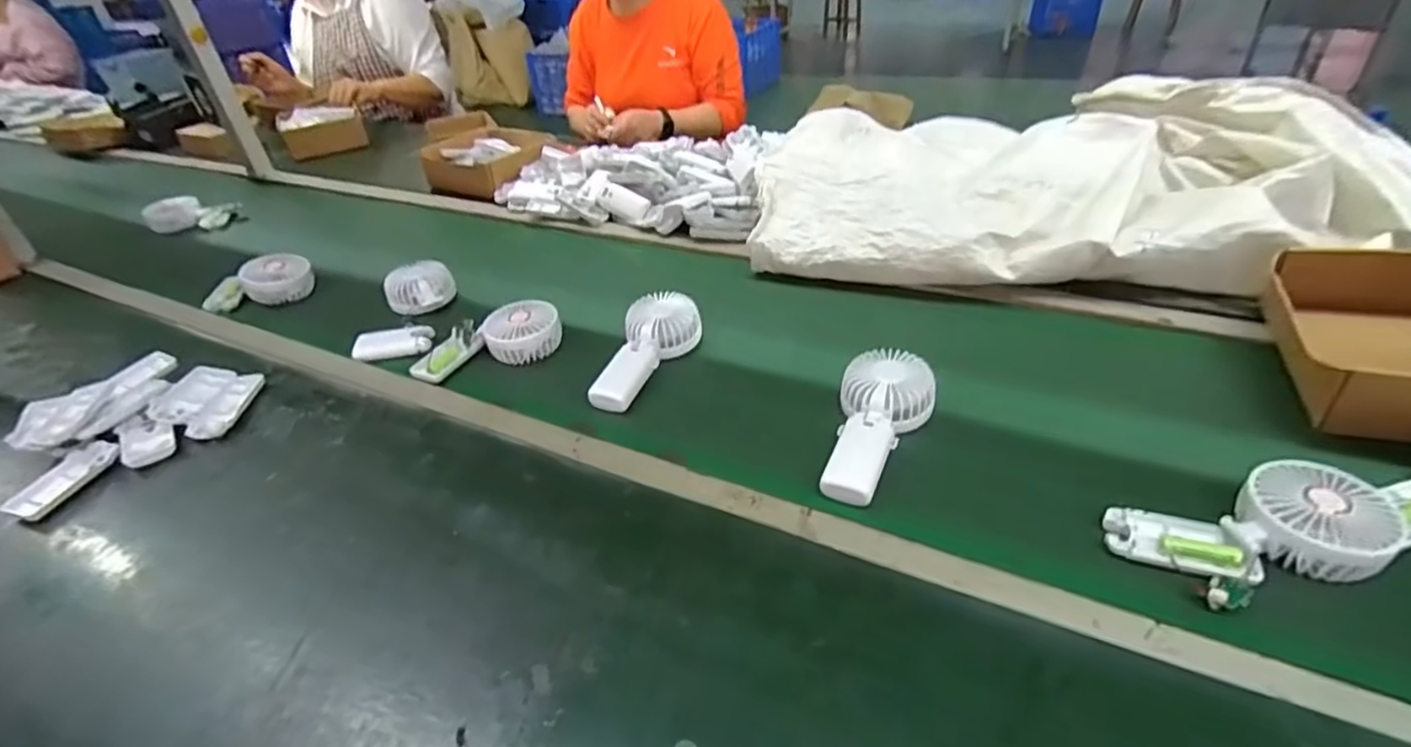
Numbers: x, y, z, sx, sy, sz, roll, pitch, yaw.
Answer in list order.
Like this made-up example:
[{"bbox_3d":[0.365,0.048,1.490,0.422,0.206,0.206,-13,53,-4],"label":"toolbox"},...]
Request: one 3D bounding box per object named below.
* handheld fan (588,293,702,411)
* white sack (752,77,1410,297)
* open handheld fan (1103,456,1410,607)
[{"bbox_3d":[-0.066,-0.025,0.724,0.081,0.046,0.174,7,40,16],"label":"handheld fan"},{"bbox_3d":[0.496,-0.249,0.844,0.850,0.162,0.329,7,40,16],"label":"white sack"},{"bbox_3d":[0.401,0.121,0.474,0.181,0.038,0.096,-15,37,12],"label":"open handheld fan"}]

